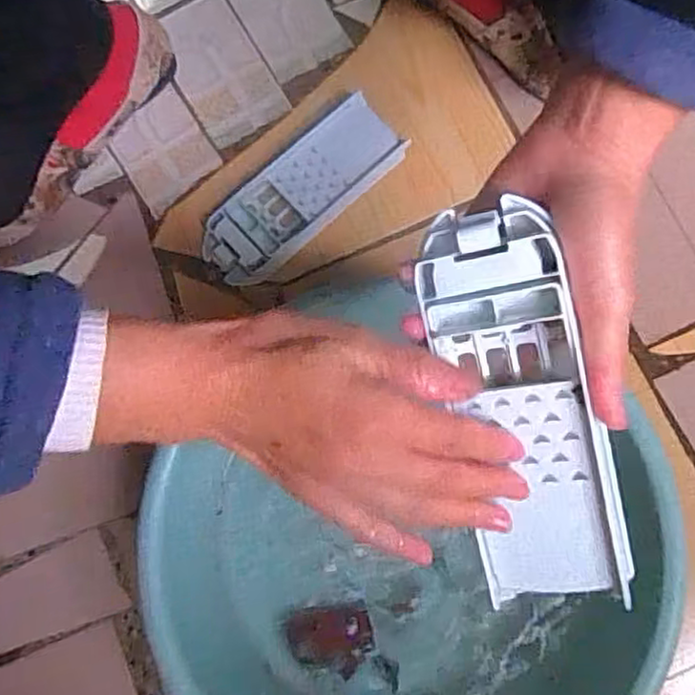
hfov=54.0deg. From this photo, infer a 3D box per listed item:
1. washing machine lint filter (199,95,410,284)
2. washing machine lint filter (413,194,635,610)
[{"bbox_3d":[-0.039,-0.132,0.584,0.191,0.019,0.071,-43,78,-8],"label":"washing machine lint filter"},{"bbox_3d":[0.077,0.031,0.319,0.071,0.029,0.187,-14,103,19],"label":"washing machine lint filter"}]

